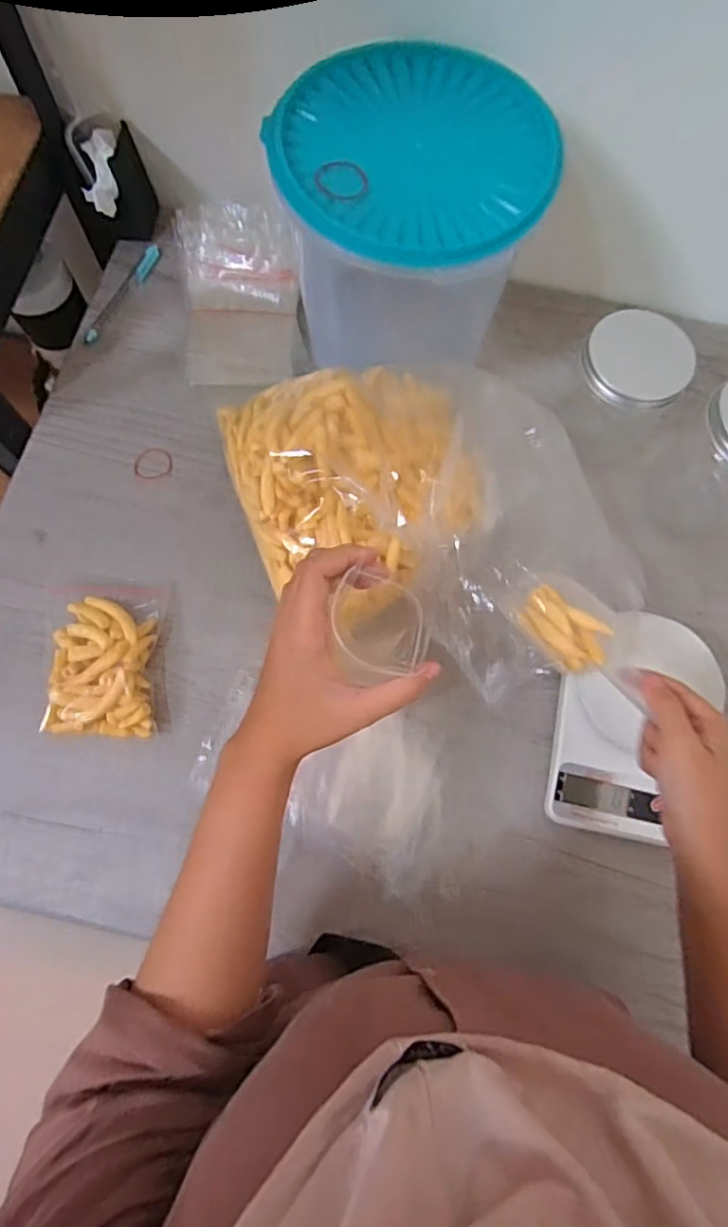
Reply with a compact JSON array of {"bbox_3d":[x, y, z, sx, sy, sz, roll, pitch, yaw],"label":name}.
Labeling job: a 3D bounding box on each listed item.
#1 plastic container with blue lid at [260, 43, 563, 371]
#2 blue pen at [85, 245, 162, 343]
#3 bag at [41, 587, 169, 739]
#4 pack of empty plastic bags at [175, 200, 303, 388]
[{"bbox_3d":[0.036,-0.319,0.488,0.195,0.163,0.213,0,75,-2],"label":"plastic container with blue lid"},{"bbox_3d":[-0.243,-0.325,0.584,0.016,0.011,0.136,22,75,4],"label":"blue pen"},{"bbox_3d":[-0.212,0.033,0.466,0.087,0.030,0.126,0,75,-2],"label":"bag"},{"bbox_3d":[-0.120,-0.311,0.559,0.116,0.042,0.182,-7,75,-4],"label":"pack of empty plastic bags"}]

